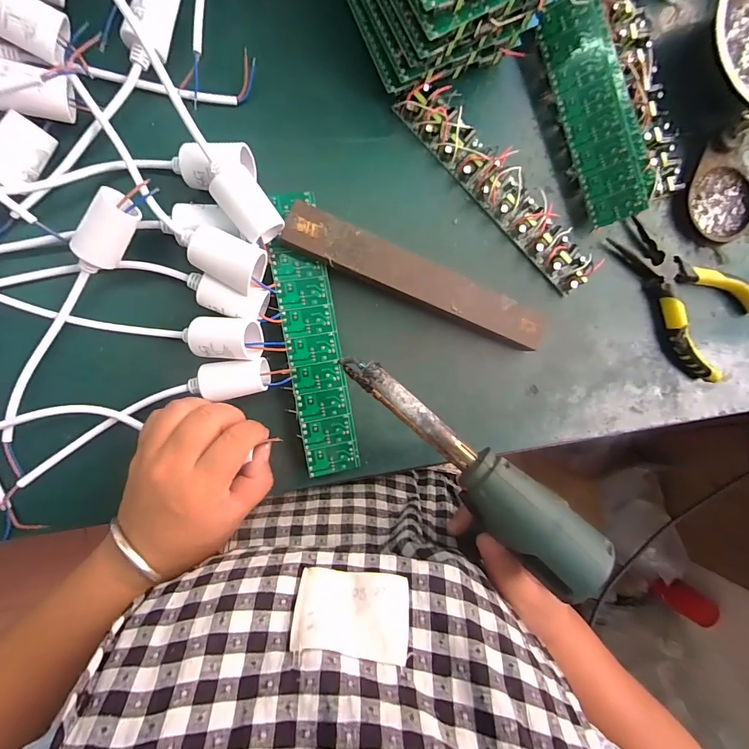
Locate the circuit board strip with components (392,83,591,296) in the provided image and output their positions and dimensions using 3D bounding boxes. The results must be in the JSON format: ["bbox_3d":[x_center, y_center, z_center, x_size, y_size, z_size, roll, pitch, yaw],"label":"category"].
[{"bbox_3d":[0.101,-0.148,0.306,0.194,0.016,0.038,44,87,-8],"label":"circuit board strip with components"}]

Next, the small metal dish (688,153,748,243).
[{"bbox_3d":[0.301,-0.150,0.343,0.063,0.008,0.063,0,94,-8],"label":"small metal dish"}]

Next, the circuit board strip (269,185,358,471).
[{"bbox_3d":[-0.044,-0.021,0.285,0.038,0.014,0.187,-9,95,-7],"label":"circuit board strip"}]

